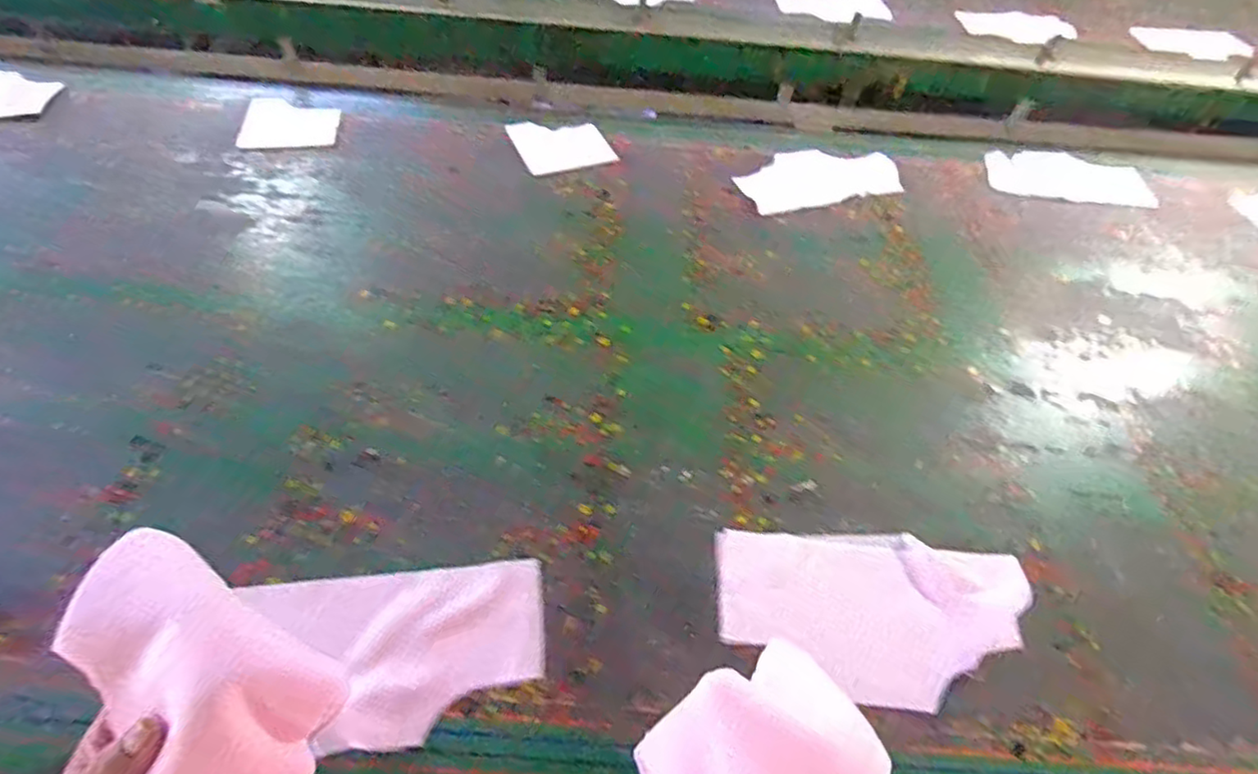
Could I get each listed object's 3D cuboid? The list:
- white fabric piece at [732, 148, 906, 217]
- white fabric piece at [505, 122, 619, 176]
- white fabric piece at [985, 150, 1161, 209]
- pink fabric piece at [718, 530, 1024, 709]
[{"bbox_3d":[0.347,-0.389,1.145,0.319,0.007,0.162,-12,54,-13],"label":"white fabric piece"},{"bbox_3d":[-0.127,-0.458,1.171,0.169,0.008,0.150,-16,59,-15],"label":"white fabric piece"},{"bbox_3d":[0.830,-0.402,1.187,0.301,0.011,0.164,4,52,-1],"label":"white fabric piece"},{"bbox_3d":[0.259,0.236,0.657,0.323,0.020,0.174,2,53,-3],"label":"pink fabric piece"}]

